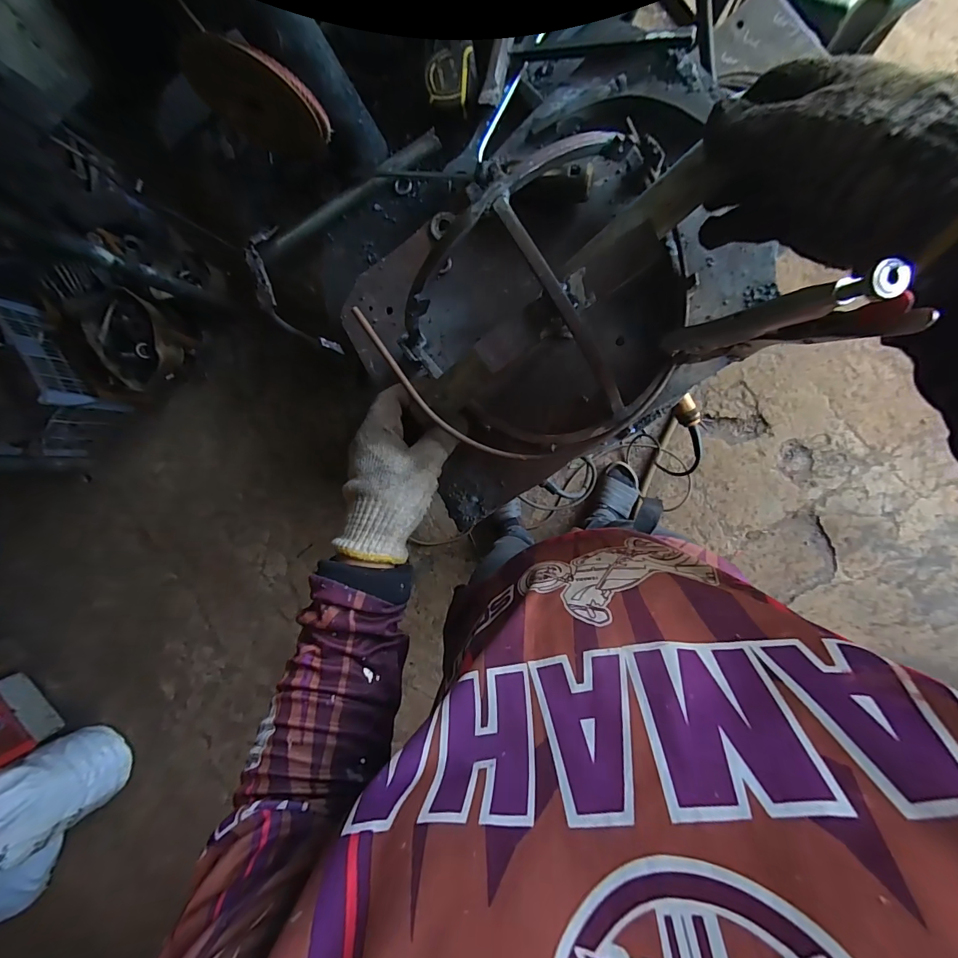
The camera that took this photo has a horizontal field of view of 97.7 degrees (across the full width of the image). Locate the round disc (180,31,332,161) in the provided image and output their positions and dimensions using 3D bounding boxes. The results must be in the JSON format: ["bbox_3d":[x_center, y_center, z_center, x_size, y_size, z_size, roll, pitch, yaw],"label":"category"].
[{"bbox_3d":[-0.181,-0.306,0.340,0.100,0.090,0.020,9,90,6],"label":"round disc"}]

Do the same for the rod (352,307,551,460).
[{"bbox_3d":[-0.024,-0.057,0.319,0.181,0.007,0.032,36,92,-13],"label":"rod"}]

